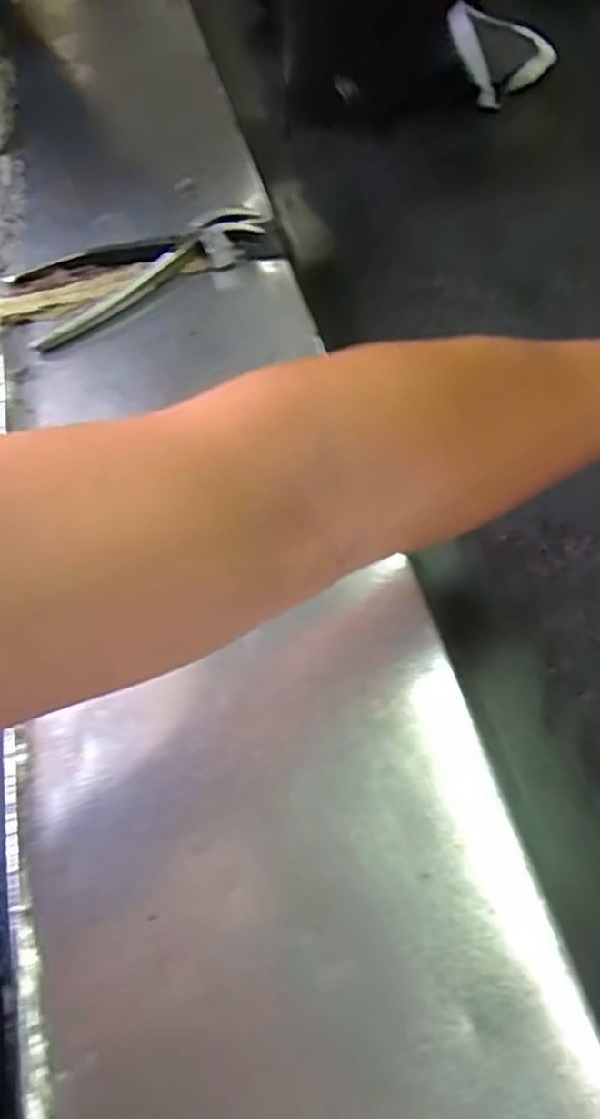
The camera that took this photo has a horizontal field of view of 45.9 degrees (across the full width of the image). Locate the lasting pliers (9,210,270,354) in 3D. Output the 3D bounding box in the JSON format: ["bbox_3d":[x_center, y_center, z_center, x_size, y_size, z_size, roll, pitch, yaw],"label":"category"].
[{"bbox_3d":[-0.120,-0.229,0.550,0.195,0.020,0.085,-23,60,-9],"label":"lasting pliers"}]

